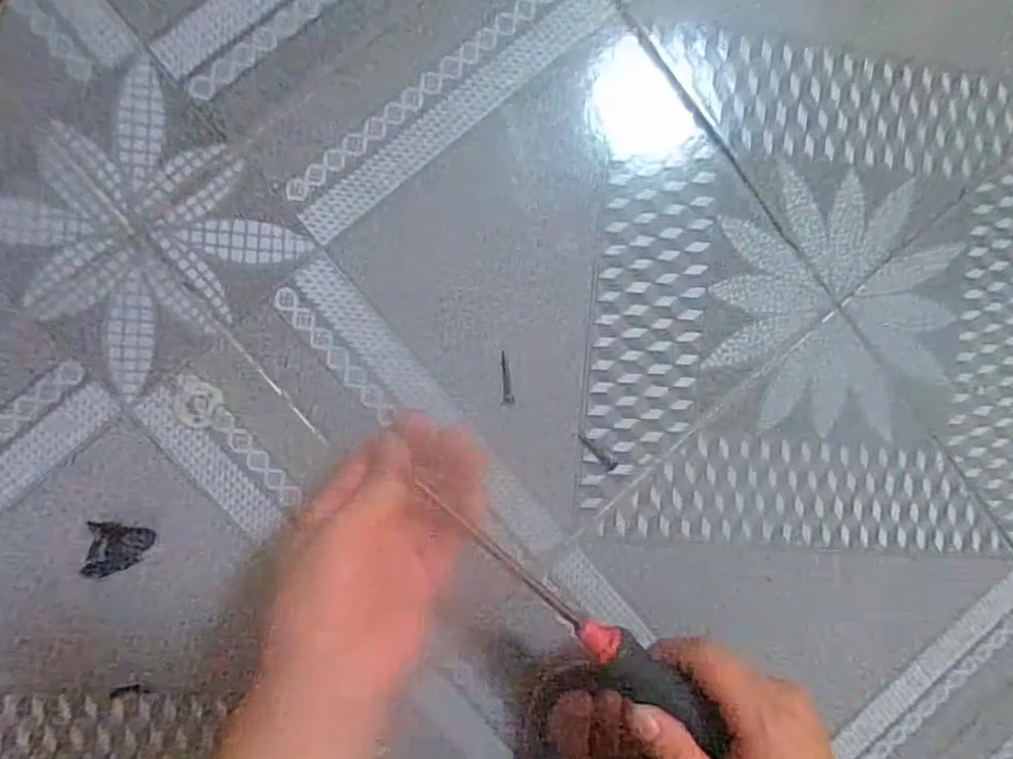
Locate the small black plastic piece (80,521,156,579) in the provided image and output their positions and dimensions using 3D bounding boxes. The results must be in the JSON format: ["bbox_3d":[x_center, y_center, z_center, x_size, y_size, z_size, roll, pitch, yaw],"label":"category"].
[{"bbox_3d":[-0.221,0.098,0.375,0.034,0.004,0.031,7,92,-9],"label":"small black plastic piece"}]

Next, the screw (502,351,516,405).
[{"bbox_3d":[0.000,-0.001,0.403,0.007,0.004,0.032,-7,94,-8],"label":"screw"}]

